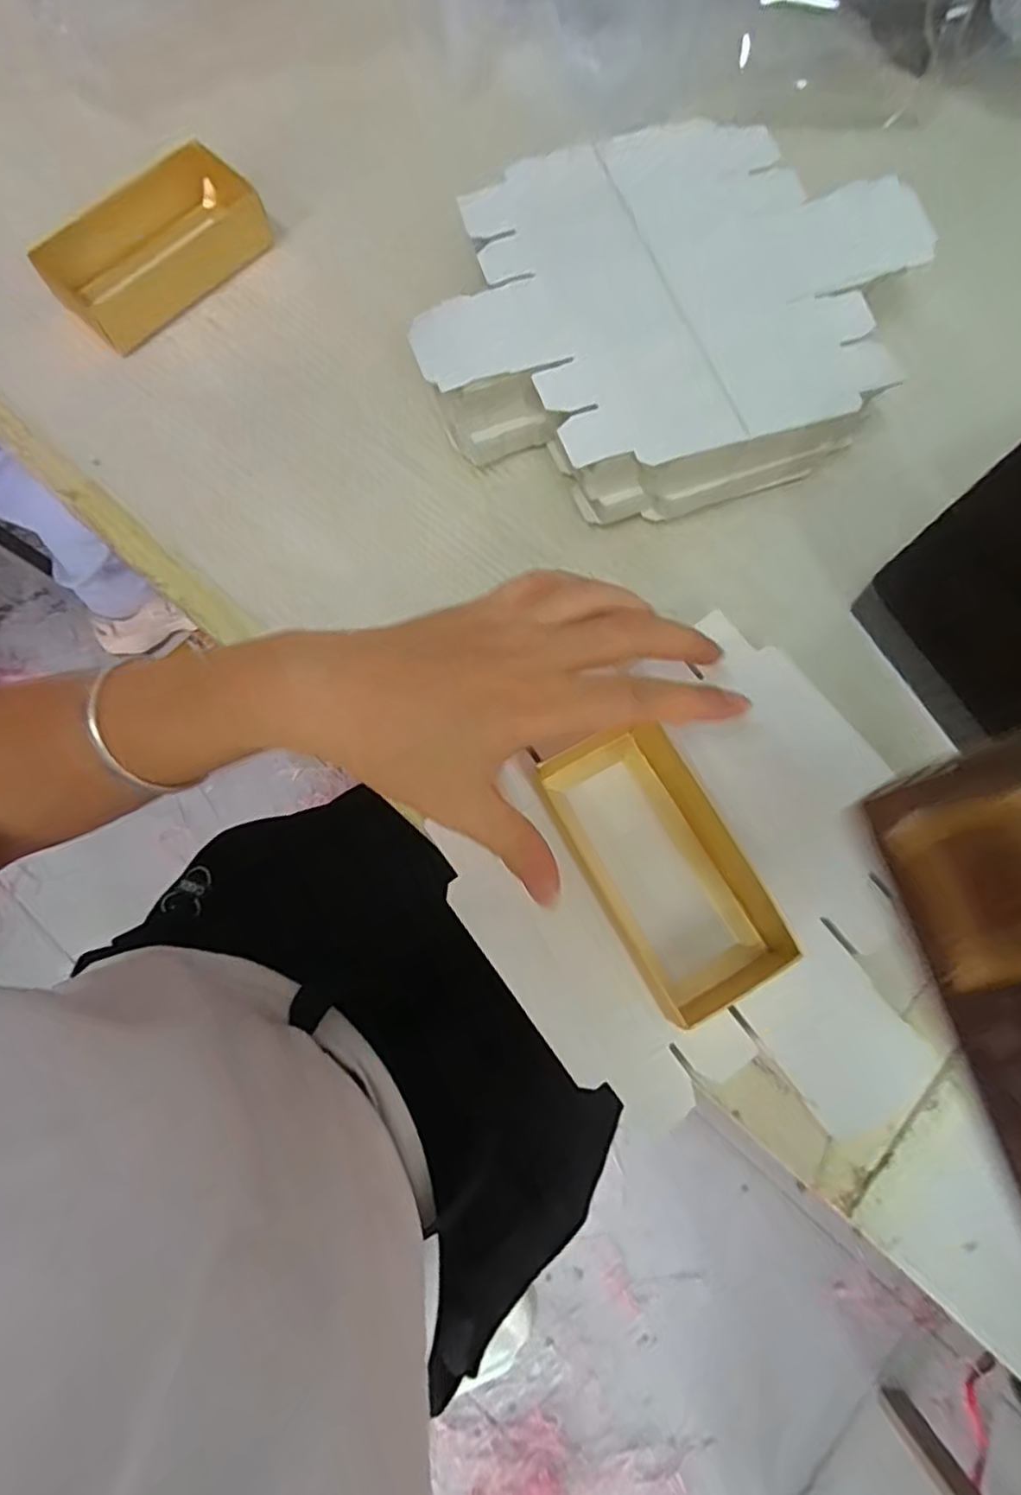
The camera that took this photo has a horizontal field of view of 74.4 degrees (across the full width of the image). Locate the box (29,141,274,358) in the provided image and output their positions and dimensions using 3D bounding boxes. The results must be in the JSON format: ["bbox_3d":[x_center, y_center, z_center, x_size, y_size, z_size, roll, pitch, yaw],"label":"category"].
[{"bbox_3d":[-0.198,-0.281,0.377,0.118,0.031,0.064,-40,80,-9],"label":"box"}]

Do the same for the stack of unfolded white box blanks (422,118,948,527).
[{"bbox_3d":[0.081,-0.220,0.349,0.256,0.055,0.189,-19,77,-4],"label":"stack of unfolded white box blanks"}]

